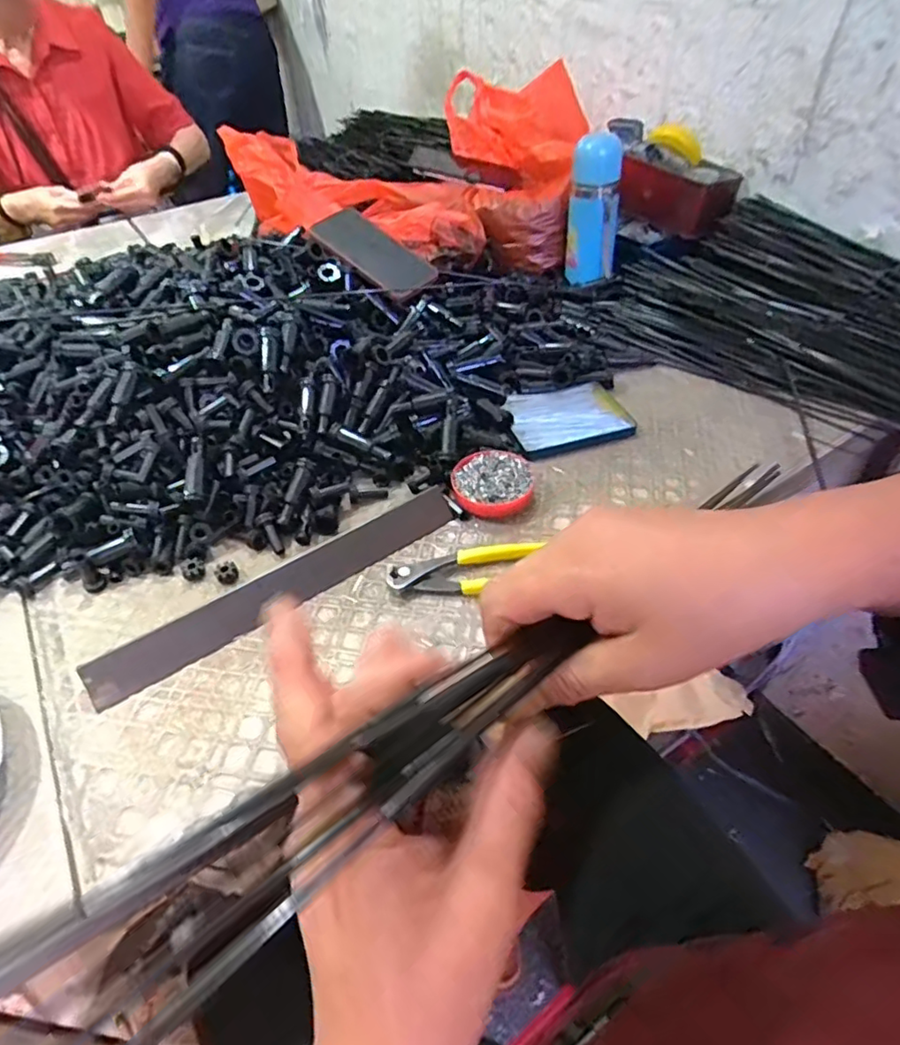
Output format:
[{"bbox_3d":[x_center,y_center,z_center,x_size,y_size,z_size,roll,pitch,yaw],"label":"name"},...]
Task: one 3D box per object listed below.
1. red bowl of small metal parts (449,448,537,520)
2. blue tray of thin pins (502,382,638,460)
[{"bbox_3d":[0.041,-0.035,0.569,0.074,0.023,0.074,-1,45,1],"label":"red bowl of small metal parts"},{"bbox_3d":[0.129,-0.116,0.651,0.128,0.010,0.095,-14,46,-11],"label":"blue tray of thin pins"}]

